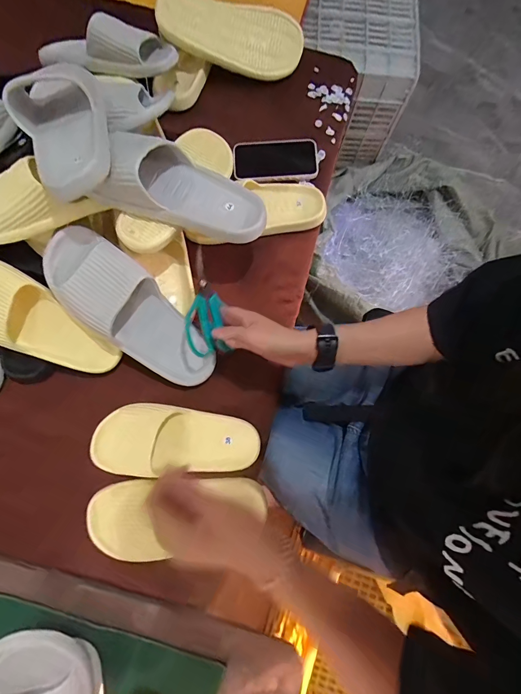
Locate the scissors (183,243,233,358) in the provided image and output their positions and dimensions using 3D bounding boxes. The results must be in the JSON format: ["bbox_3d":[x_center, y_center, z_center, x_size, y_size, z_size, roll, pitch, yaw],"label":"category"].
[{"bbox_3d":[-0.079,-0.063,0.477,0.061,0.015,0.151,-2,86,0],"label":"scissors"}]

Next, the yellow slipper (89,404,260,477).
[{"bbox_3d":[-0.124,0.134,0.482,0.242,0.059,0.098,2,79,-1],"label":"yellow slipper"}]

